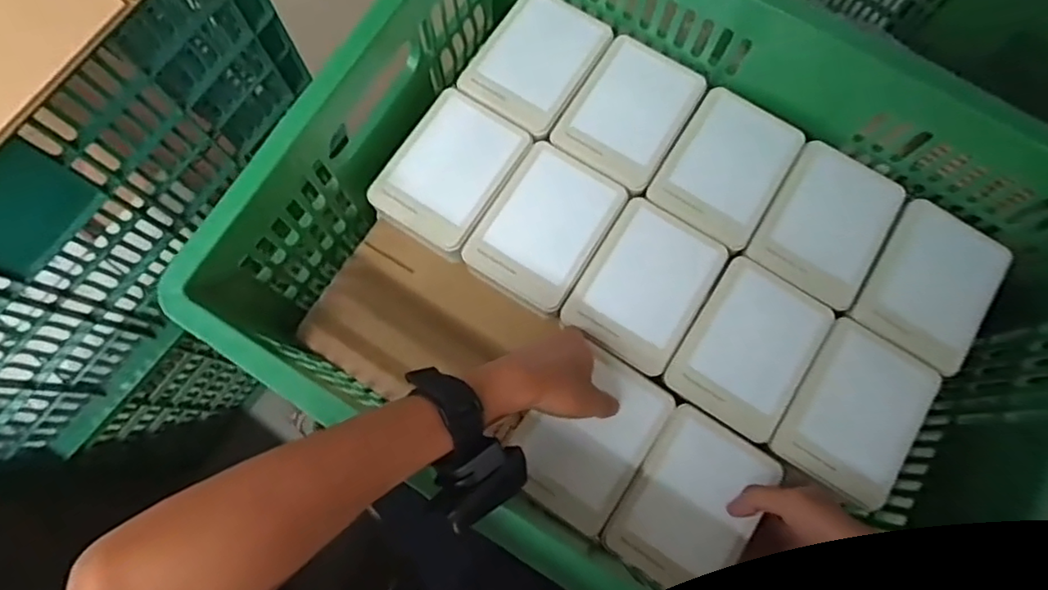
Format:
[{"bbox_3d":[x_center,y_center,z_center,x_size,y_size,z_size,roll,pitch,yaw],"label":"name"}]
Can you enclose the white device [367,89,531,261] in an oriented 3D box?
[{"bbox_3d":[-0.071,-0.120,0.576,0.106,0.025,0.142,31,78,6],"label":"white device"}]

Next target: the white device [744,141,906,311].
[{"bbox_3d":[0.275,-0.067,0.548,0.103,0.026,0.130,31,78,6],"label":"white device"}]

